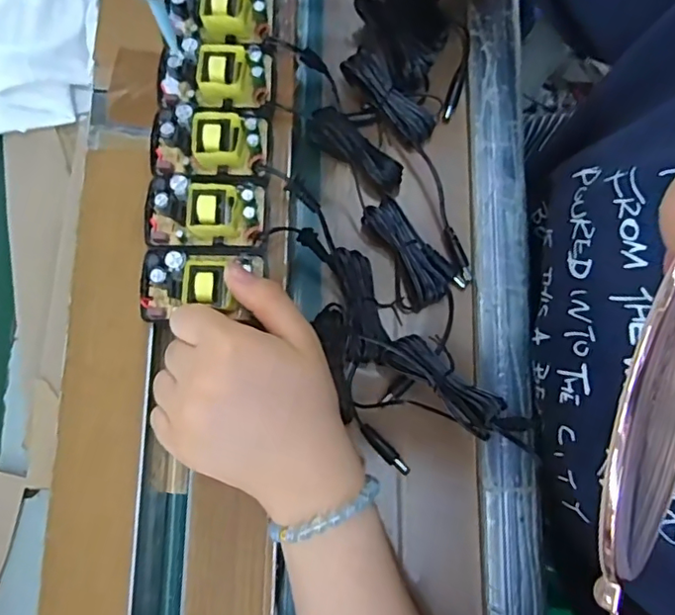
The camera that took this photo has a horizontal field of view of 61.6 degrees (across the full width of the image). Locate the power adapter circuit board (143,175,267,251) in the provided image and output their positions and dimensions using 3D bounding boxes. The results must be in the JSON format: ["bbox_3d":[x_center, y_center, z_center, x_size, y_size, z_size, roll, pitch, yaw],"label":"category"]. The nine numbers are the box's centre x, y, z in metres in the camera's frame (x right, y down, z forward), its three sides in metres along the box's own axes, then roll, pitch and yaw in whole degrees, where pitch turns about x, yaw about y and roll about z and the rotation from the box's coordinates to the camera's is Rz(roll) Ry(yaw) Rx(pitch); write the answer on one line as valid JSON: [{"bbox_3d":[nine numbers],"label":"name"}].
[{"bbox_3d":[-0.075,-0.054,0.324,0.065,0.028,0.040,0,74,4],"label":"power adapter circuit board"}]

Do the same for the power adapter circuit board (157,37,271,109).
[{"bbox_3d":[-0.074,-0.140,0.336,0.064,0.028,0.039,-1,74,4],"label":"power adapter circuit board"}]

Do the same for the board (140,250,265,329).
[{"bbox_3d":[-0.076,-0.014,0.311,0.064,0.021,0.039,0,79,1],"label":"board"}]

